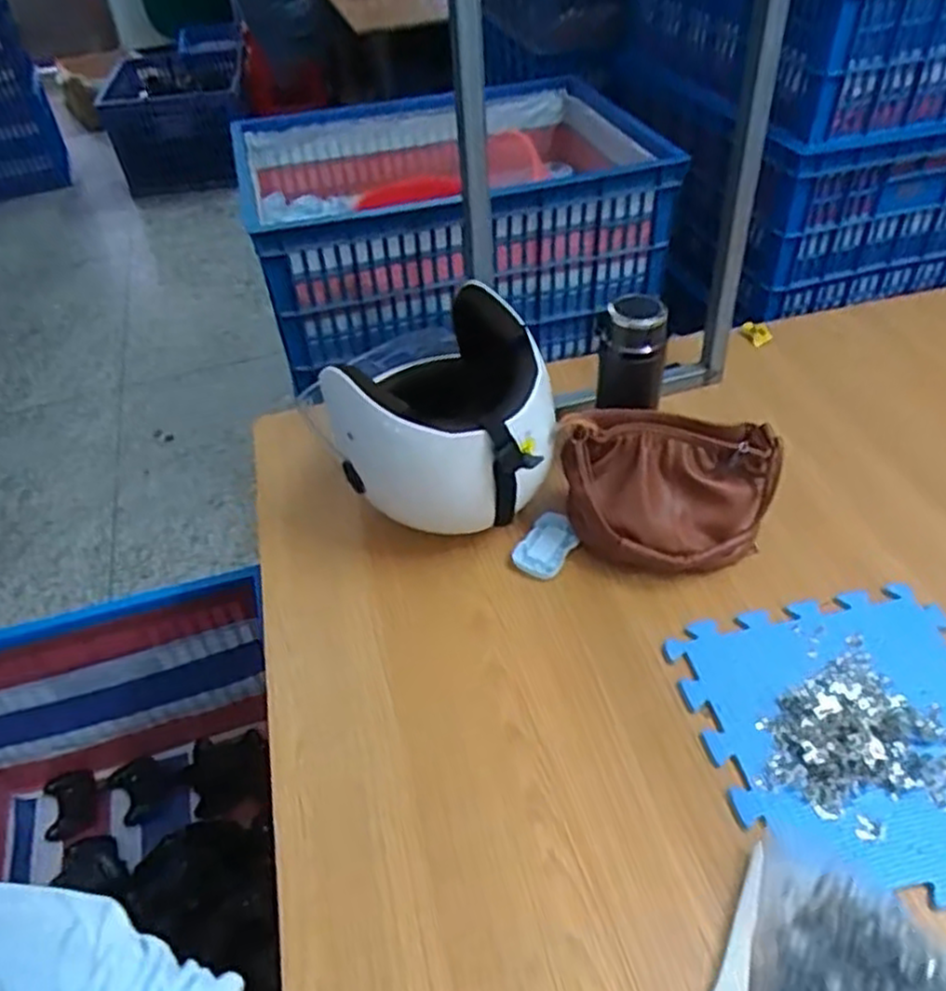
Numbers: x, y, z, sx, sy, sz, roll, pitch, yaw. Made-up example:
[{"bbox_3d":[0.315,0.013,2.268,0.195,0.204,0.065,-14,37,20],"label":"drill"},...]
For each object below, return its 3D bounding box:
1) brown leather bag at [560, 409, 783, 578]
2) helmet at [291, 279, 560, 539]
[{"bbox_3d":[0.204,0.003,0.796,0.221,0.139,0.115,6,45,11],"label":"brown leather bag"},{"bbox_3d":[-0.011,-0.095,0.846,0.219,0.204,0.251,8,45,13],"label":"helmet"}]

